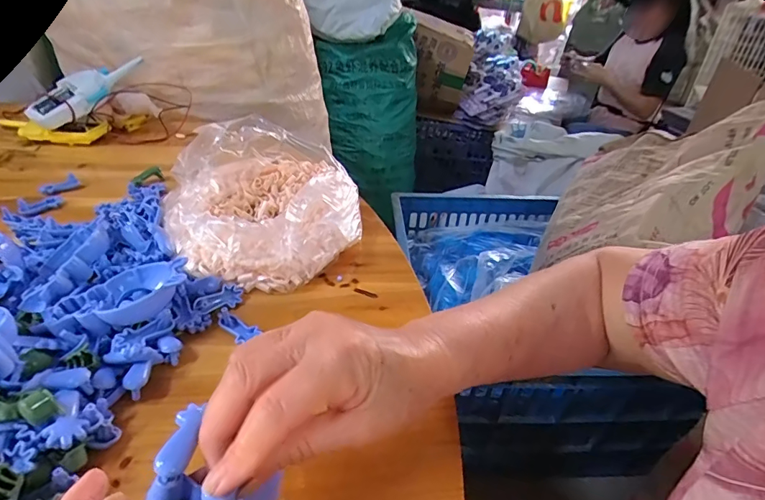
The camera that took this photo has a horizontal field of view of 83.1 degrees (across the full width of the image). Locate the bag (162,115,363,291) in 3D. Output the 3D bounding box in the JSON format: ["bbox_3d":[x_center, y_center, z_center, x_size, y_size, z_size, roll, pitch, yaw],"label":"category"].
[{"bbox_3d":[-0.112,-0.059,0.439,0.177,0.071,0.215,0,36,-6],"label":"bag"}]

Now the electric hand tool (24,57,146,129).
[{"bbox_3d":[-0.416,-0.231,0.611,0.059,0.029,0.168,23,59,25],"label":"electric hand tool"}]

